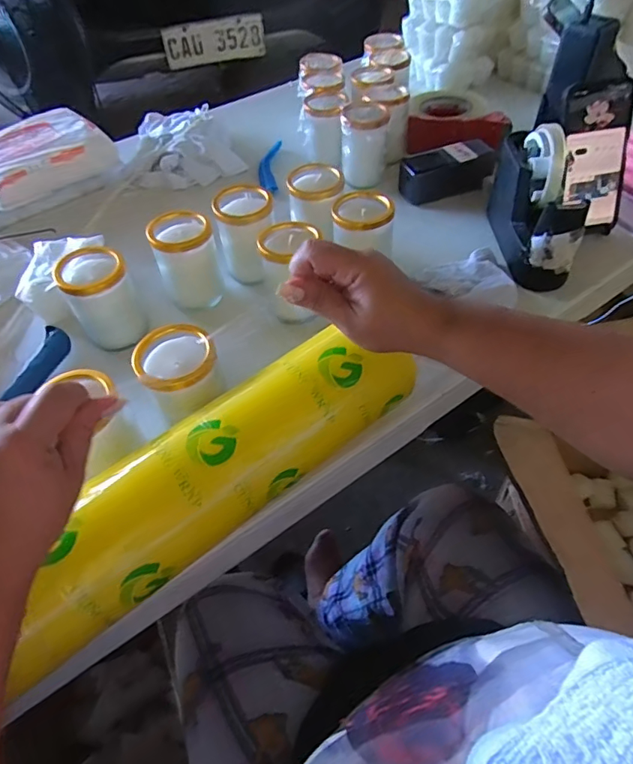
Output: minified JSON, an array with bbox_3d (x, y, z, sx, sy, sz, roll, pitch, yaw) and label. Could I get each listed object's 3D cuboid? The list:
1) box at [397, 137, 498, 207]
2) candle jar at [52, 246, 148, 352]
[{"bbox_3d":[0.185,-0.299,0.690,0.130,0.051,0.059,-16,53,-8],"label":"box"},{"bbox_3d":[-0.225,-0.086,0.513,0.067,0.092,0.063,-2,52,3],"label":"candle jar"}]

